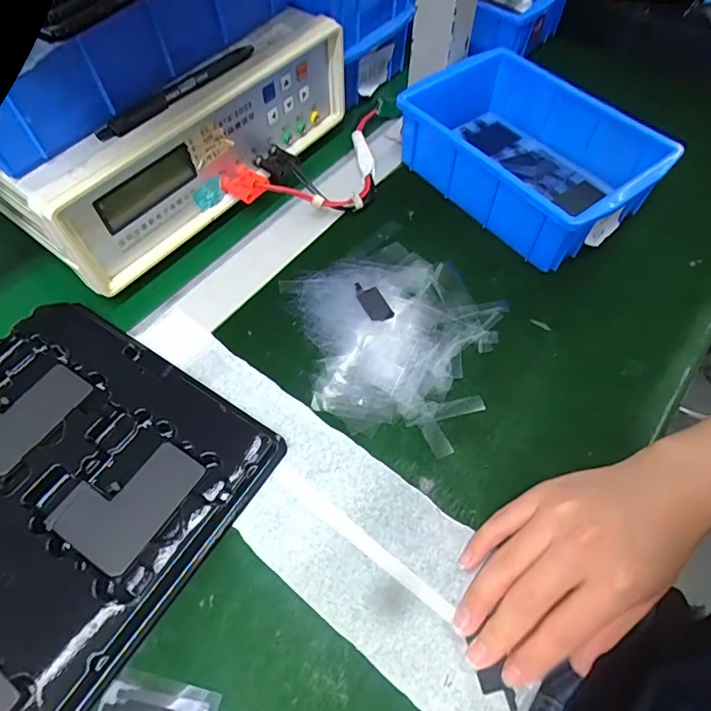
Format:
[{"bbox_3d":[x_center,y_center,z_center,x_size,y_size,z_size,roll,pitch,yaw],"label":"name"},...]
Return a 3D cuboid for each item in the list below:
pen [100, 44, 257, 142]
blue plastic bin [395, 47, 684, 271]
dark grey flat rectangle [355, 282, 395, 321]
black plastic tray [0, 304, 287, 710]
[{"bbox_3d":[-0.126,-0.190,0.352,0.009,0.013,0.131,39,67,21],"label":"pen"},{"bbox_3d":[0.144,-0.173,0.425,0.127,0.070,0.193,-34,65,-19],"label":"blue plastic bin"},{"bbox_3d":[0.014,-0.043,0.381,0.019,0.004,0.040,-24,62,-14],"label":"dark grey flat rectangle"},{"bbox_3d":[-0.209,0.109,0.281,0.206,0.015,0.285,31,64,16],"label":"black plastic tray"}]

